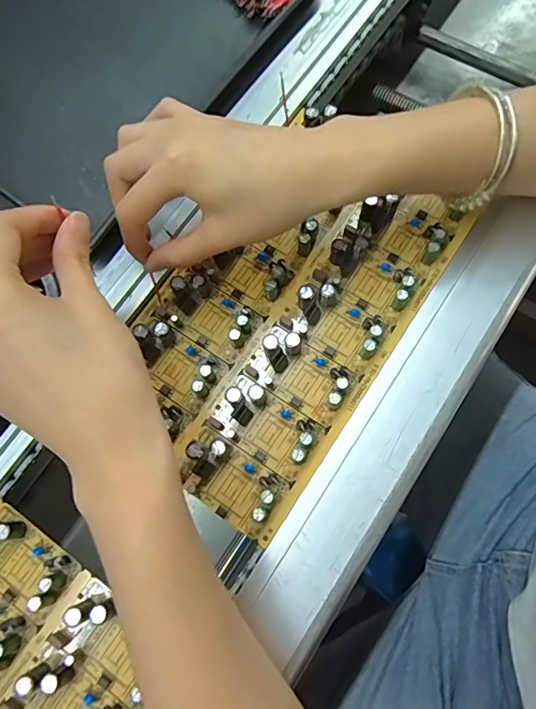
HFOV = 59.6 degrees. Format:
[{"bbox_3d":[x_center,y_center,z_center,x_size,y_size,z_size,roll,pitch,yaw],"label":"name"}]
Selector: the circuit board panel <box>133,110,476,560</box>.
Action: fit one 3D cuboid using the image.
[{"bbox_3d":[0.008,-0.029,0.294,0.141,0.020,0.236,33,79,10],"label":"circuit board panel"}]

